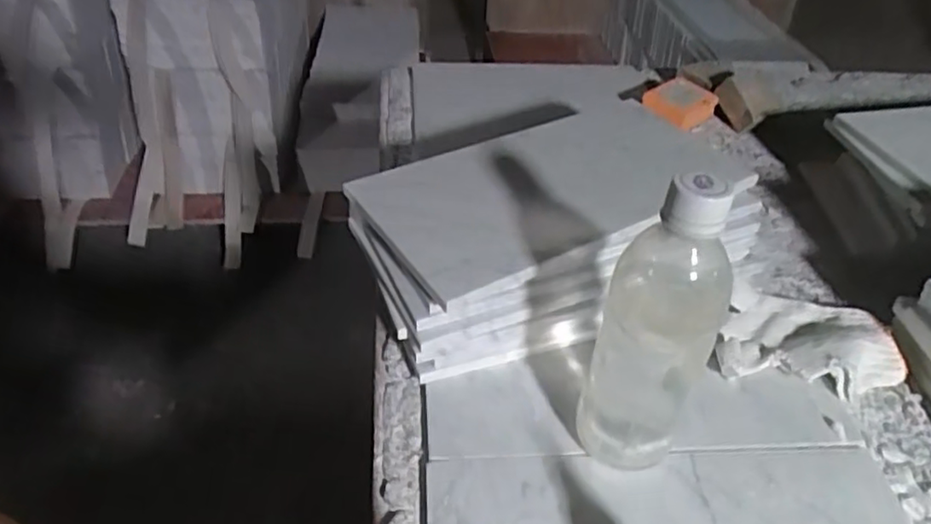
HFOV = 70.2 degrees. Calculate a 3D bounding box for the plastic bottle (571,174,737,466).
[{"bbox_3d":[0.109,0.045,0.385,0.062,0.209,0.054,20,42,15],"label":"plastic bottle"}]

